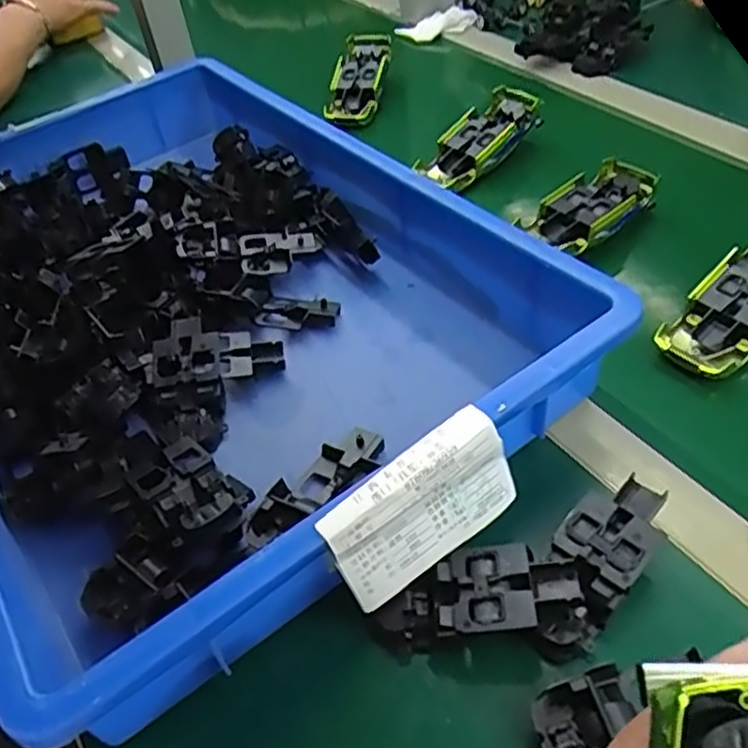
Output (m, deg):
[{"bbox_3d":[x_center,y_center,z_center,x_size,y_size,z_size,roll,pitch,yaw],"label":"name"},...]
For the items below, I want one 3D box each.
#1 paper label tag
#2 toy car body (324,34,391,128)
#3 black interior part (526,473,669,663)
[{"bbox_3d":[0.025,0.067,0.345,0.100,0.062,0.013,-33,32,-17],"label":"paper label tag"},{"bbox_3d":[-0.018,-0.333,0.786,0.054,0.025,0.133,9,68,12],"label":"toy car body"},{"bbox_3d":[0.114,0.092,0.355,0.042,0.020,0.098,30,57,32],"label":"black interior part"}]

